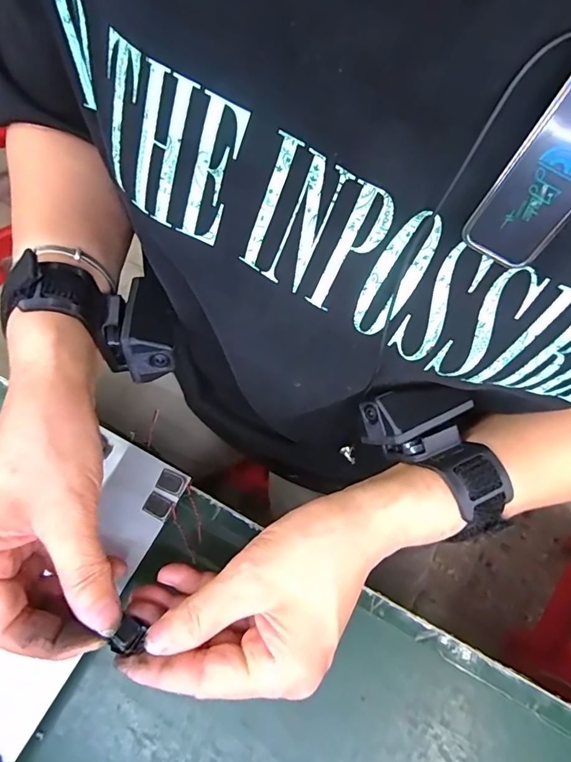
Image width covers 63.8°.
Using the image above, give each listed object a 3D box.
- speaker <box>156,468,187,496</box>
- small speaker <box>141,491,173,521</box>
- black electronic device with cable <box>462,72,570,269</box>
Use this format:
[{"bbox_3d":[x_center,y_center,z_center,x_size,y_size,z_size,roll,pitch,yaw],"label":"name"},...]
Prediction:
[{"bbox_3d":[-0.072,0.063,0.290,0.017,0.004,0.014,21,67,8],"label":"speaker"},{"bbox_3d":[-0.079,0.078,0.285,0.016,0.004,0.013,26,68,10],"label":"small speaker"},{"bbox_3d":[0.086,-0.069,0.144,0.027,0.063,0.012,33,45,6],"label":"black electronic device with cable"}]

